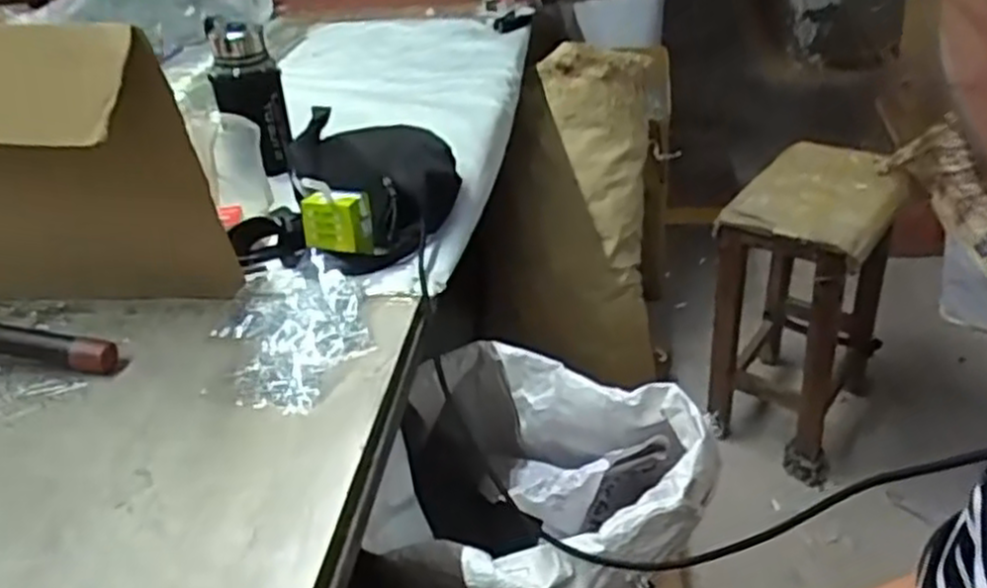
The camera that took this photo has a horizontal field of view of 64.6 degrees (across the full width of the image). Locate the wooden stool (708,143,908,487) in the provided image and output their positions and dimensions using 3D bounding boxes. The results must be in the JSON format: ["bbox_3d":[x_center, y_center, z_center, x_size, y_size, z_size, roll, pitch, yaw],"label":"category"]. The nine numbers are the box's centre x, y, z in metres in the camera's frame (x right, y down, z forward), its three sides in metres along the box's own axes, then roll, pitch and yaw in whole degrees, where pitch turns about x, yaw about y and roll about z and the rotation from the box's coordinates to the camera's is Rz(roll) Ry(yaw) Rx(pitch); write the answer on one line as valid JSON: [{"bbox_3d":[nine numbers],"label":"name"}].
[{"bbox_3d":[0.583,0.019,1.455,0.231,0.505,0.360,18,37,33],"label":"wooden stool"}]

